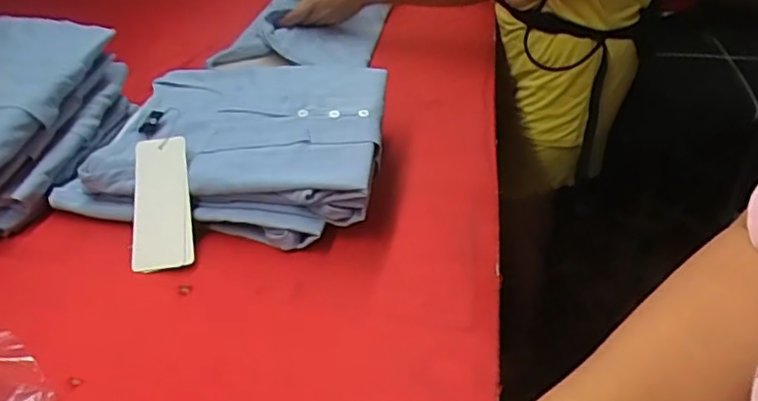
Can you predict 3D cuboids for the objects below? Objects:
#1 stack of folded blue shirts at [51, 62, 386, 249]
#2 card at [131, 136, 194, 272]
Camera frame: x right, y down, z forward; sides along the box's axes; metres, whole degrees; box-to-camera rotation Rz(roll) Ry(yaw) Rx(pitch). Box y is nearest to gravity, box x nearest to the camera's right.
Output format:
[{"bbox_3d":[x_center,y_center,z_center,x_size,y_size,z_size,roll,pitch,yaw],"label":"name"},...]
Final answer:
[{"bbox_3d":[-0.134,-0.065,0.608,0.270,0.085,0.217,10,36,3],"label":"stack of folded blue shirts"},{"bbox_3d":[-0.192,0.002,0.529,0.053,0.011,0.118,-11,71,3],"label":"card"}]

